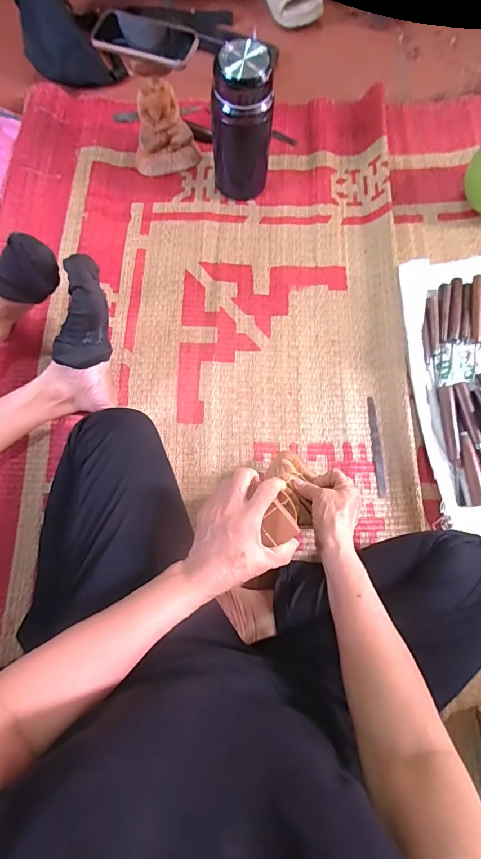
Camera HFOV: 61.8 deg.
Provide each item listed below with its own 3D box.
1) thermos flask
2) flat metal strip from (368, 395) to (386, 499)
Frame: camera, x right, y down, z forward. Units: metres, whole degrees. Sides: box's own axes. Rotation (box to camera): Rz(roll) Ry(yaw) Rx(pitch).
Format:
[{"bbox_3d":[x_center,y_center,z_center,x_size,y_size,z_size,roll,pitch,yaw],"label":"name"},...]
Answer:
[{"bbox_3d":[0.000,-0.481,0.649,0.086,0.217,0.063,29,80,6],"label":"thermos flask"},{"bbox_3d":[0.220,0.027,0.648,0.015,0.008,0.160,-3,78,-1],"label":"flat metal strip"}]

